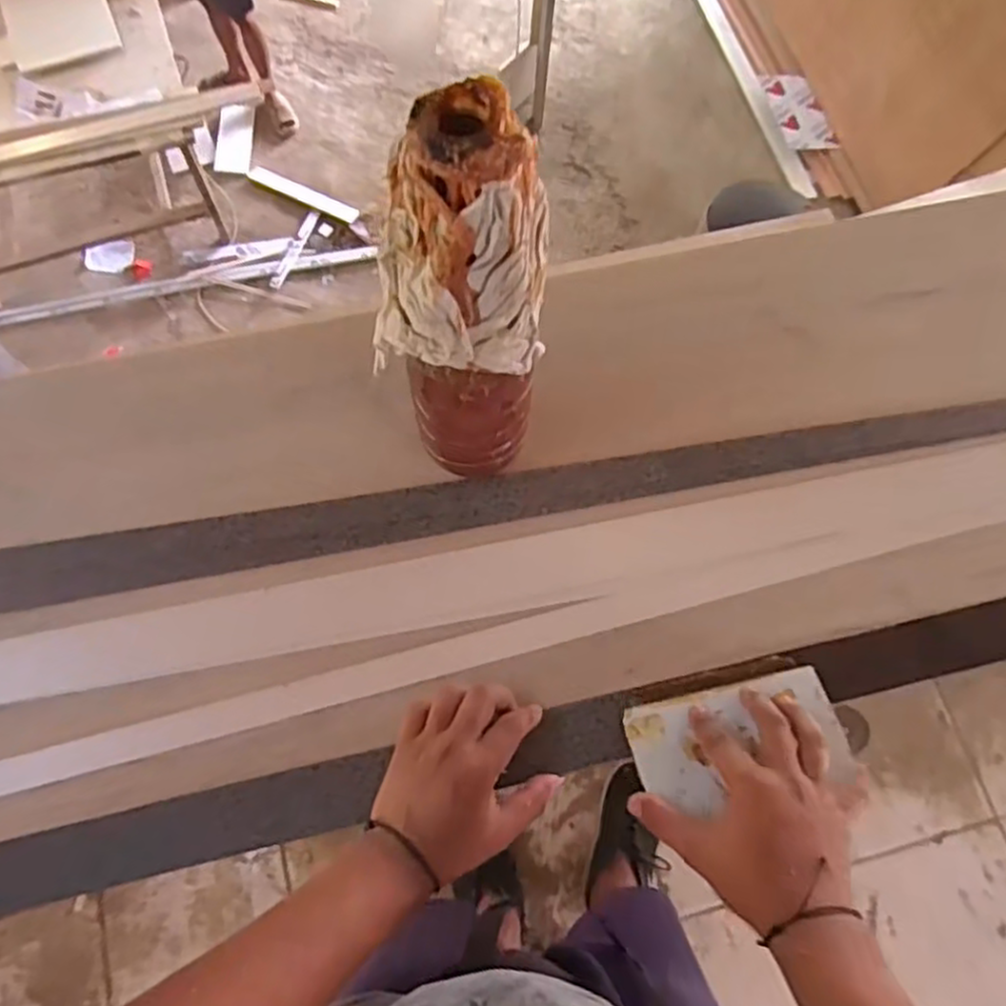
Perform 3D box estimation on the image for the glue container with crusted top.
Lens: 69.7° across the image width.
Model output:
[{"bbox_3d":[-0.025,-0.099,0.429,0.091,0.292,0.071,5,72,0],"label":"glue container with crusted top"}]

